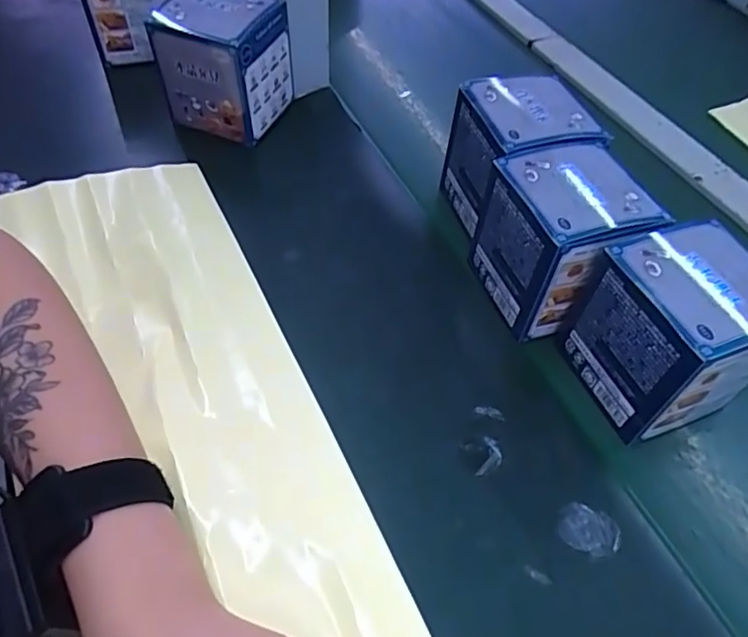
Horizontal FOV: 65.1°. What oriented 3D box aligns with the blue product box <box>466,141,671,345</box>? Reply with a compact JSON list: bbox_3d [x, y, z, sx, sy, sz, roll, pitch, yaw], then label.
[{"bbox_3d":[0.120,-0.050,0.382,0.077,0.095,0.082,-14,54,-16],"label":"blue product box"}]

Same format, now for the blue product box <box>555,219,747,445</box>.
[{"bbox_3d":[0.172,0.008,0.344,0.076,0.093,0.088,-17,55,-18],"label":"blue product box"}]

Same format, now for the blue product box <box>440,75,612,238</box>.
[{"bbox_3d":[0.102,-0.117,0.430,0.078,0.093,0.076,-9,53,-13],"label":"blue product box"}]

